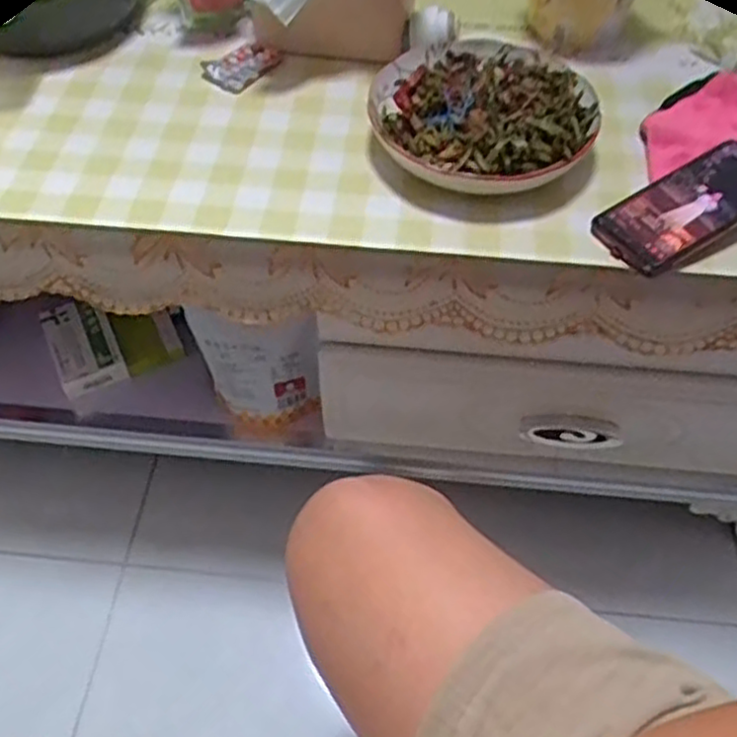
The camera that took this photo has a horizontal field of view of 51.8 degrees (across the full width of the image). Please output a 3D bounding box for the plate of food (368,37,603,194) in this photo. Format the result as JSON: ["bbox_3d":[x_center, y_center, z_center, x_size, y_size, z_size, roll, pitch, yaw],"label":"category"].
[{"bbox_3d":[0.106,-0.241,0.713,0.199,0.042,0.192,0,54,0],"label":"plate of food"}]

